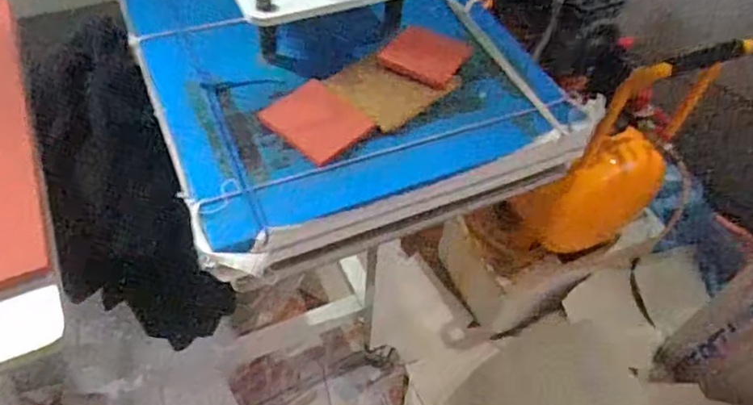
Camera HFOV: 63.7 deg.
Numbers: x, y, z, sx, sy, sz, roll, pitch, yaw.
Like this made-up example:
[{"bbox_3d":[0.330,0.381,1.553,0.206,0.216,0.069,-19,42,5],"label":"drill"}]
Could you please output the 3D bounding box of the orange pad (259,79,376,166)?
[{"bbox_3d":[-0.062,-0.084,0.621,0.097,0.006,0.079,38,58,24],"label":"orange pad"}]

